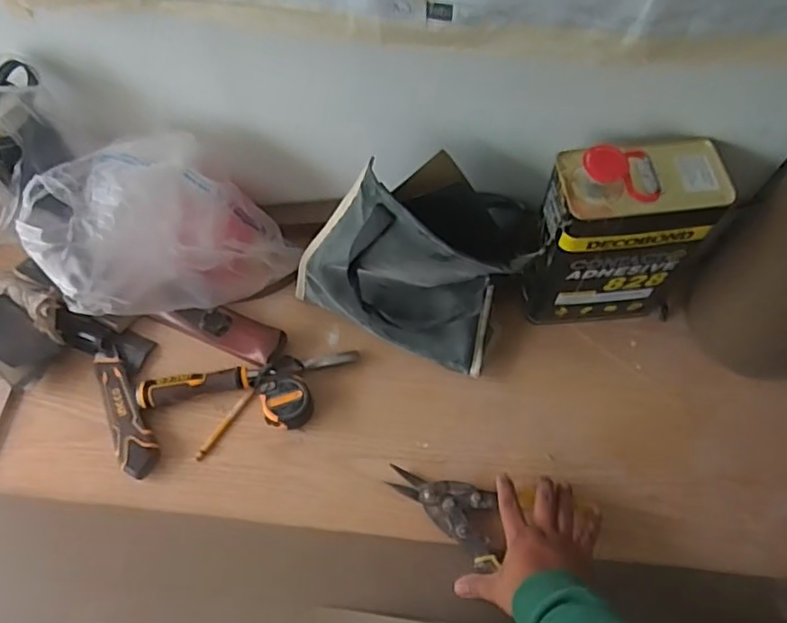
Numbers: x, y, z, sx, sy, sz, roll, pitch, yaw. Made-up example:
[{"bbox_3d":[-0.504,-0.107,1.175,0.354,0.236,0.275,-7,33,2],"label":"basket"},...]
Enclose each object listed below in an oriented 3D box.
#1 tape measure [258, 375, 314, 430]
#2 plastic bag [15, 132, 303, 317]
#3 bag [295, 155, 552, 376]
[{"bbox_3d":[-0.131,0.110,0.755,0.063,0.039,0.068,-11,65,-5],"label":"tape measure"},{"bbox_3d":[-0.271,-0.087,0.755,0.258,0.206,0.158,-28,67,-13],"label":"plastic bag"},{"bbox_3d":[0.018,-0.063,0.740,0.261,0.215,0.157,22,67,10],"label":"bag"}]

